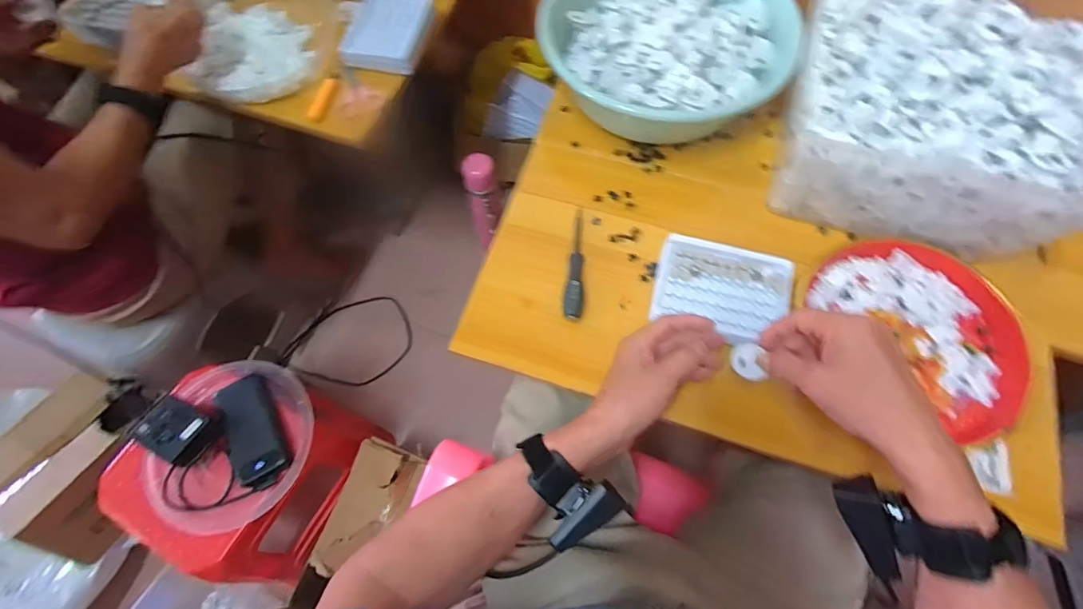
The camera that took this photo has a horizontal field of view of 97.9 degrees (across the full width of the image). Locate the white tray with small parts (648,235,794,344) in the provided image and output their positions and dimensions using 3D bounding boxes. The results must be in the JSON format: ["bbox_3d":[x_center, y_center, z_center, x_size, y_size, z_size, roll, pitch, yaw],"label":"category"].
[{"bbox_3d":[0.191,-0.017,0.501,0.133,0.021,0.104,13,69,7],"label":"white tray with small parts"}]

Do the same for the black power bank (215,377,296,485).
[{"bbox_3d":[-0.411,0.175,0.669,0.073,0.026,0.152,-27,69,-9],"label":"black power bank"}]

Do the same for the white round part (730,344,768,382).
[{"bbox_3d":[0.183,0.051,0.418,0.029,0.006,0.031,8,89,38],"label":"white round part"}]

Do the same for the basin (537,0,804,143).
[{"bbox_3d":[0.156,-0.330,0.603,0.284,0.100,0.270,-1,68,2],"label":"basin"}]

